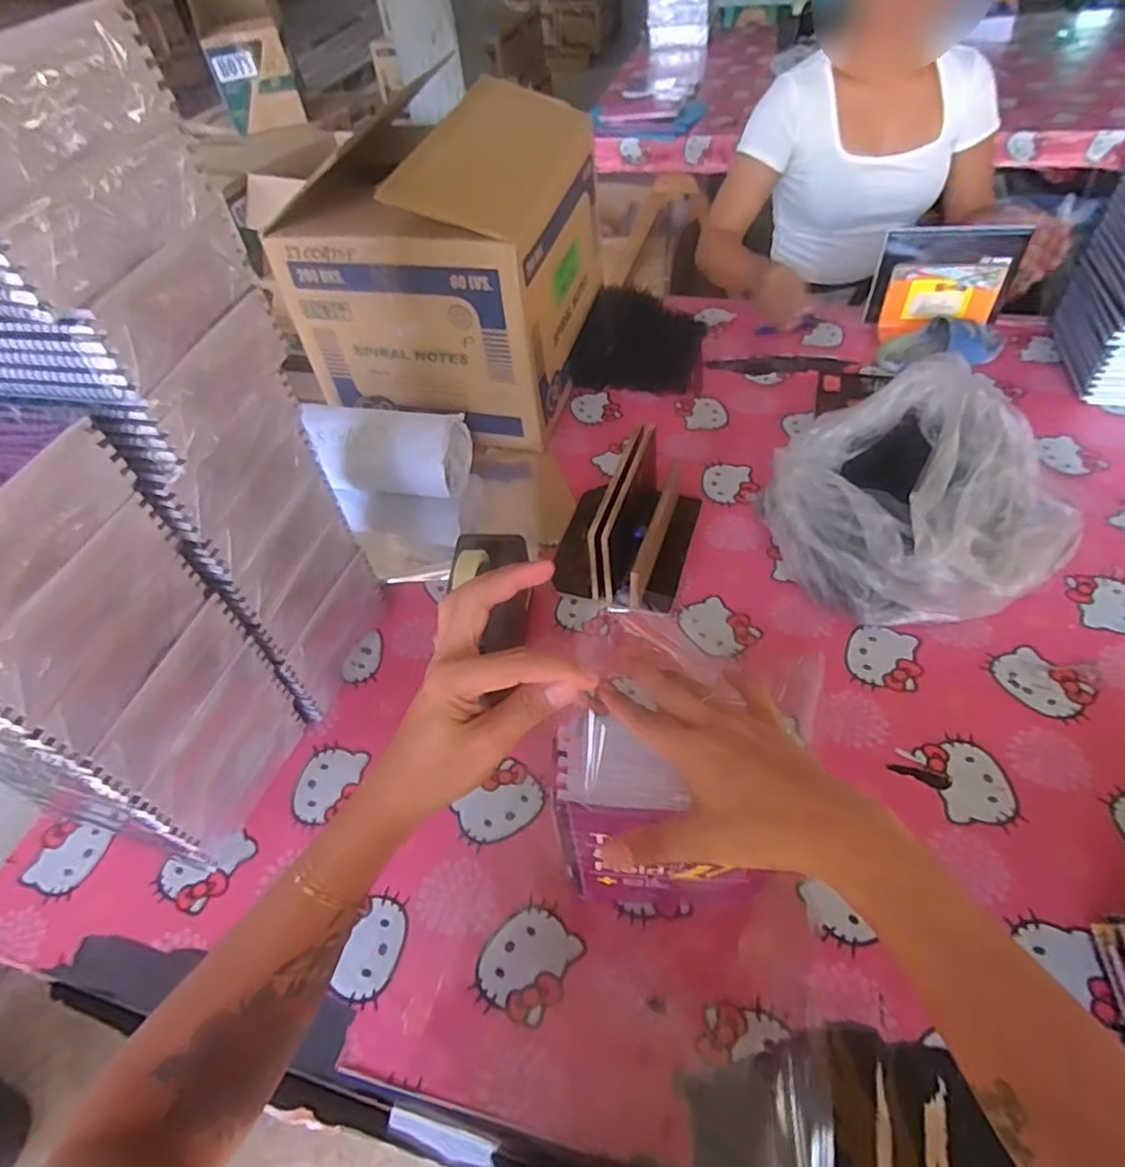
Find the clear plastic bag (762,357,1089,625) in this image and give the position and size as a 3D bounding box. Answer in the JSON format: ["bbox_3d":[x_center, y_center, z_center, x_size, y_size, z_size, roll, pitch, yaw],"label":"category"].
[{"bbox_3d":[0.365,-0.089,0.704,0.218,0.198,0.264,-24,52,-13],"label":"clear plastic bag"}]

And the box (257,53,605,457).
[{"bbox_3d":[-0.154,-0.474,0.975,0.336,0.312,0.400,9,51,13],"label":"box"}]

